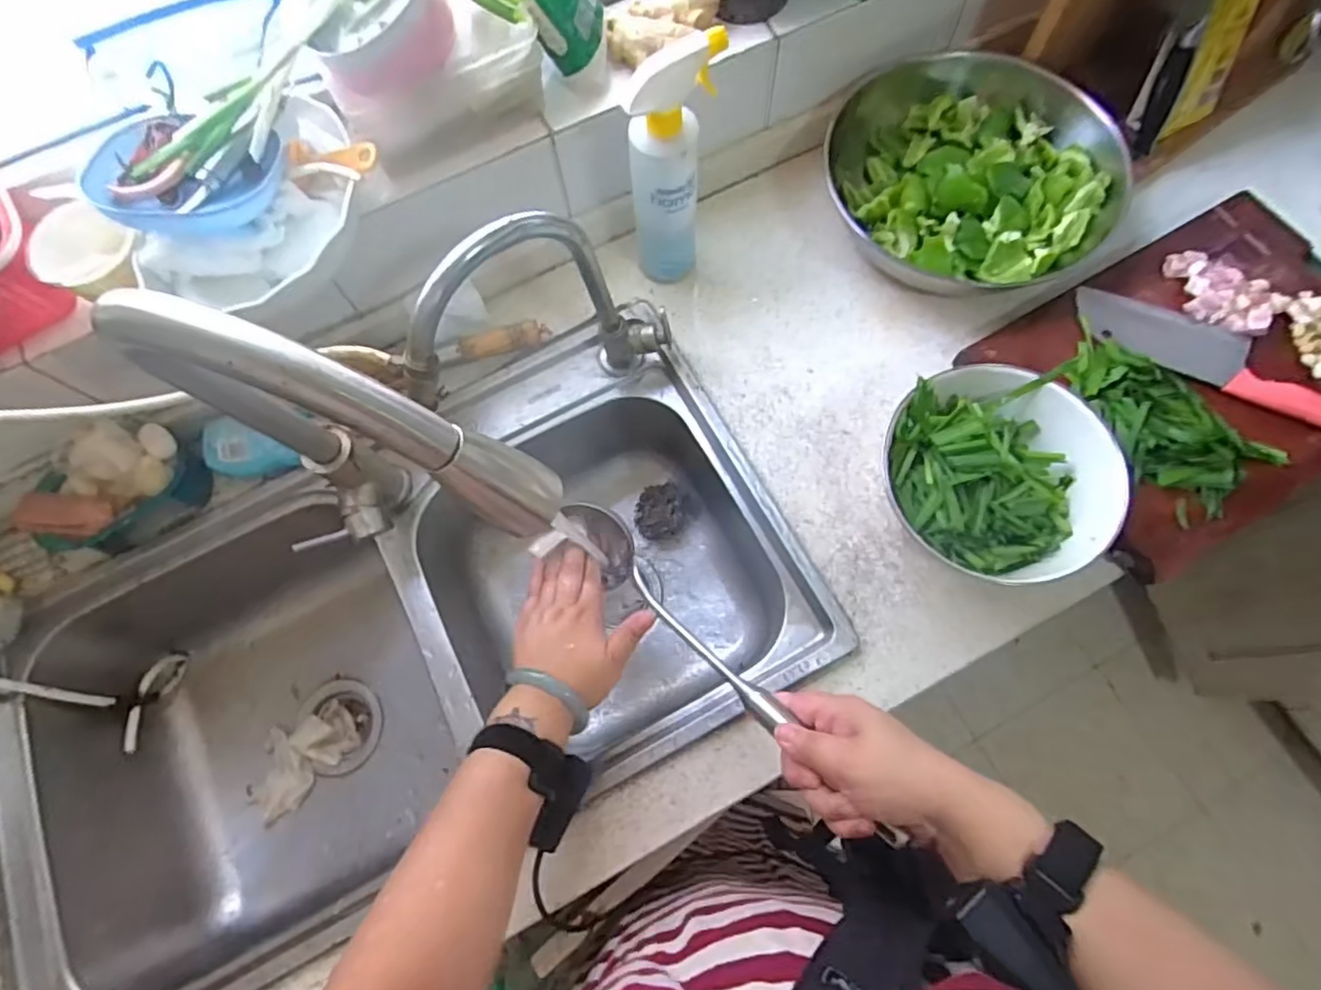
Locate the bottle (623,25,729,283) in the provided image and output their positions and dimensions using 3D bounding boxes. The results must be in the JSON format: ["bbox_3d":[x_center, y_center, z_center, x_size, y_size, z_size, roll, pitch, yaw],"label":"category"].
[{"bbox_3d":[0.014,-0.296,0.615,0.082,0.250,0.057,-7,71,0],"label":"bottle"}]

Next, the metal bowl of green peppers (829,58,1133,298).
[{"bbox_3d":[0.340,-0.353,0.689,0.262,0.114,0.262,-1,71,2],"label":"metal bowl of green peppers"}]

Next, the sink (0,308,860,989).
[{"bbox_3d":[-0.262,0.153,0.715,0.772,0.247,0.461,-28,73,-7],"label":"sink"}]

